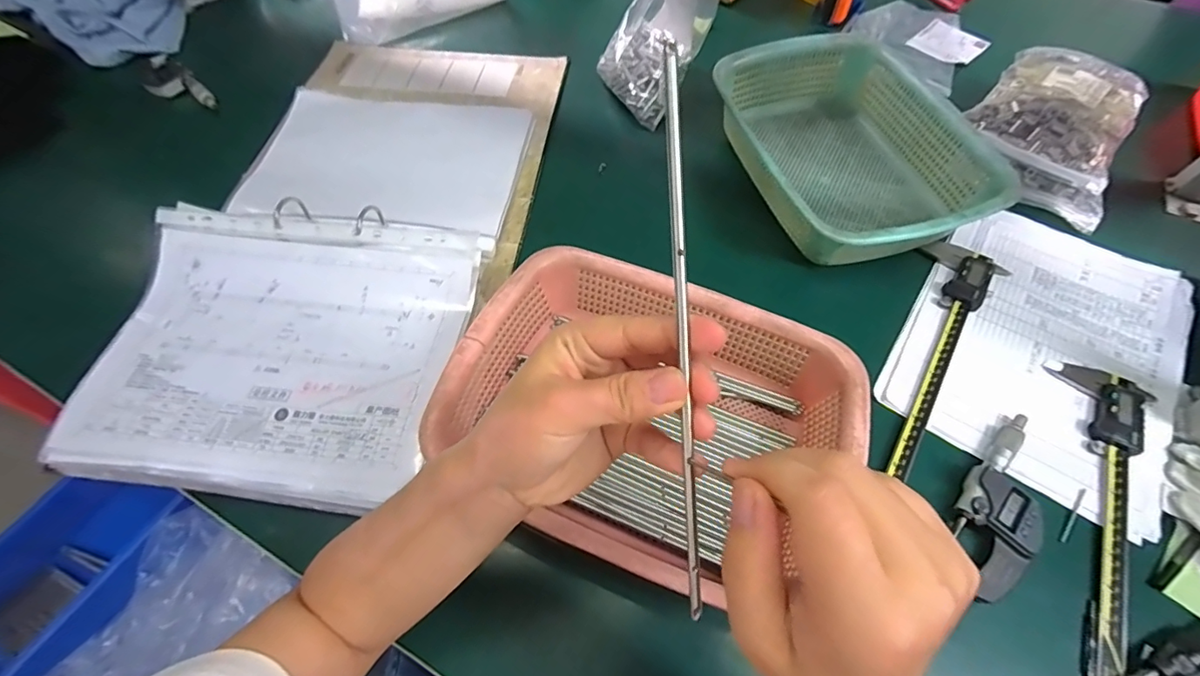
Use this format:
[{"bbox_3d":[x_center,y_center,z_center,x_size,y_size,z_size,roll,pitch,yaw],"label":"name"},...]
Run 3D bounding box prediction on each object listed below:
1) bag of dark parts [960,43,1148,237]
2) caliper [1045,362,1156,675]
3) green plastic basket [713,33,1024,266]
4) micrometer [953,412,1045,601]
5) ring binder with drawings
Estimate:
[{"bbox_3d":[0.515,-0.243,0.578,0.164,0.080,0.204,30,64,16],"label":"bag of dark parts"},{"bbox_3d":[0.392,0.125,0.401,0.066,0.015,0.249,25,63,14],"label":"caliper"},{"bbox_3d":[0.269,-0.206,0.555,0.226,0.076,0.295,-14,61,-8],"label":"green plastic basket"},{"bbox_3d":[0.316,0.127,0.394,0.055,0.018,0.153,37,66,19],"label":"micrometer"},{"bbox_3d":[-0.242,-0.137,0.538,0.318,0.066,0.599,7,60,4],"label":"ring binder with drawings"}]

